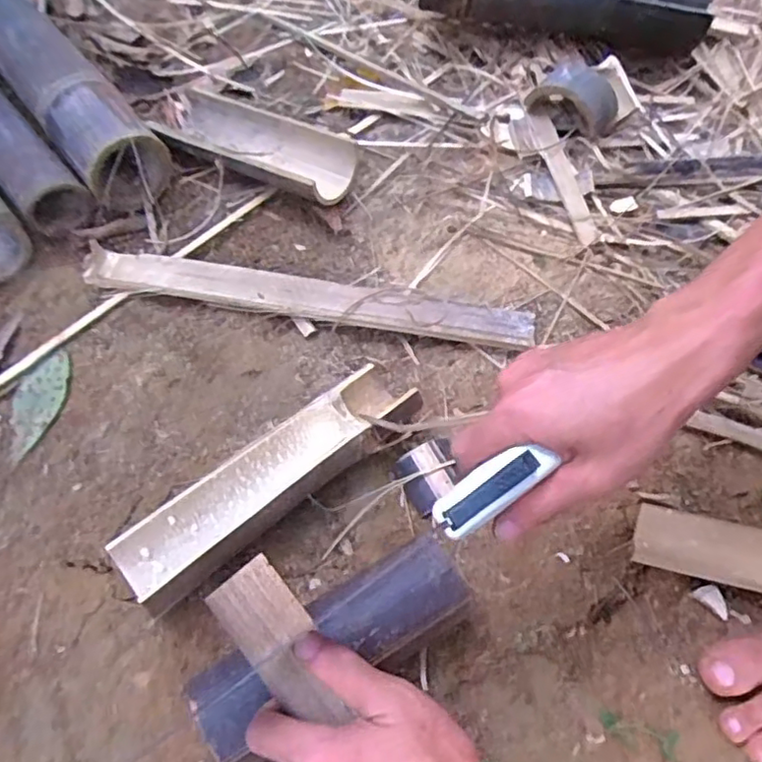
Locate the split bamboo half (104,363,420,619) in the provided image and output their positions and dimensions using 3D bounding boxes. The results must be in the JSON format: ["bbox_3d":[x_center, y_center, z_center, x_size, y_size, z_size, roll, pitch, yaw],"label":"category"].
[{"bbox_3d":[-0.078,0.070,0.474,0.255,0.053,0.074,-38,65,-17],"label":"split bamboo half"}]

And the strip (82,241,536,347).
[{"bbox_3d":[-0.074,-0.081,0.582,0.421,0.012,0.049,9,59,6],"label":"strip"}]

